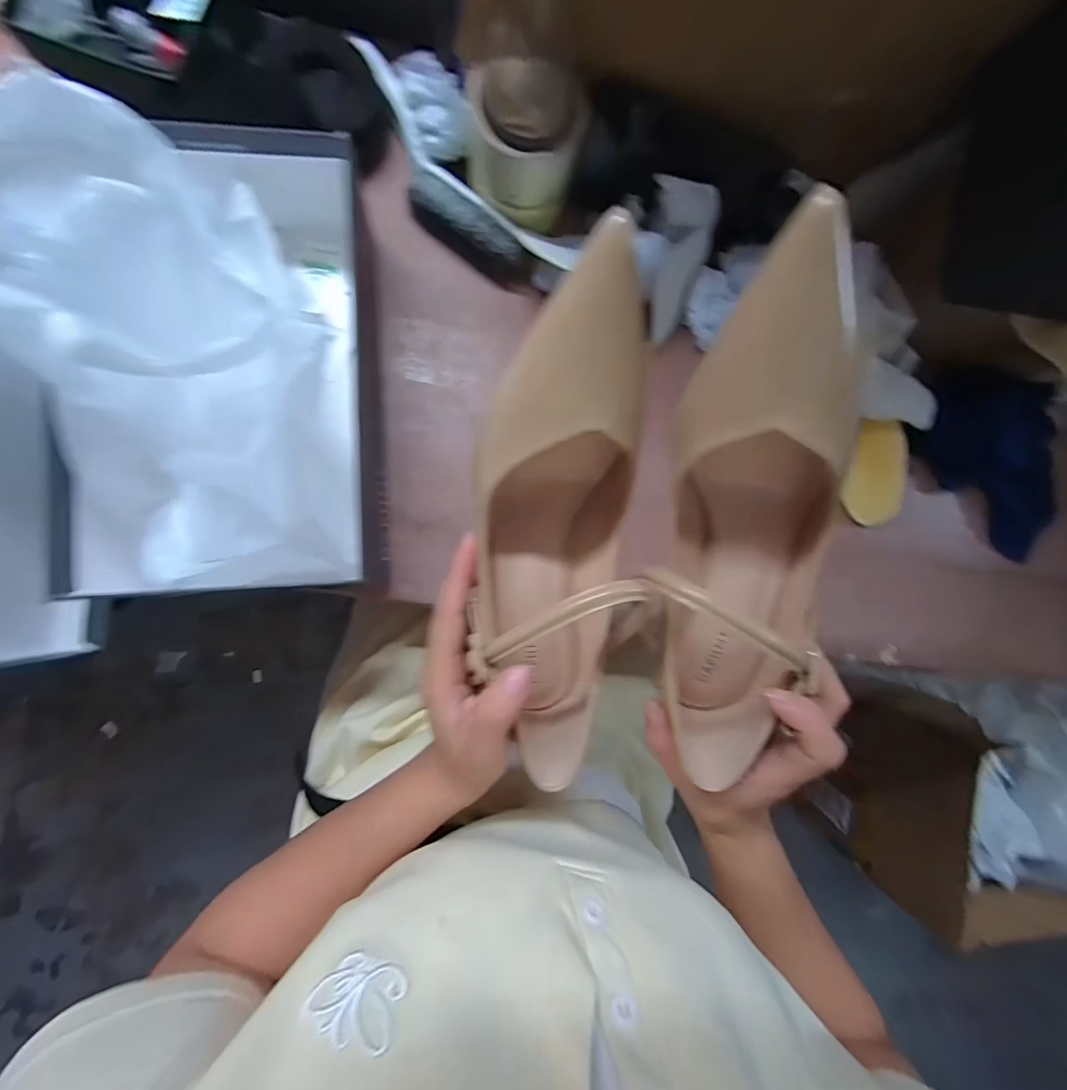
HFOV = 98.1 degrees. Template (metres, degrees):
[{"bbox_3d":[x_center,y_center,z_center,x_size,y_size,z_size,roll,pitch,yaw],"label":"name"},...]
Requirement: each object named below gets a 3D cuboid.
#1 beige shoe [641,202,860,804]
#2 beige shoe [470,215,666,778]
[{"bbox_3d":[0.103,0.022,0.239,0.086,0.080,0.309,-11,121,-8],"label":"beige shoe"},{"bbox_3d":[0.011,-0.005,0.234,0.073,0.068,0.252,7,112,-7],"label":"beige shoe"}]

